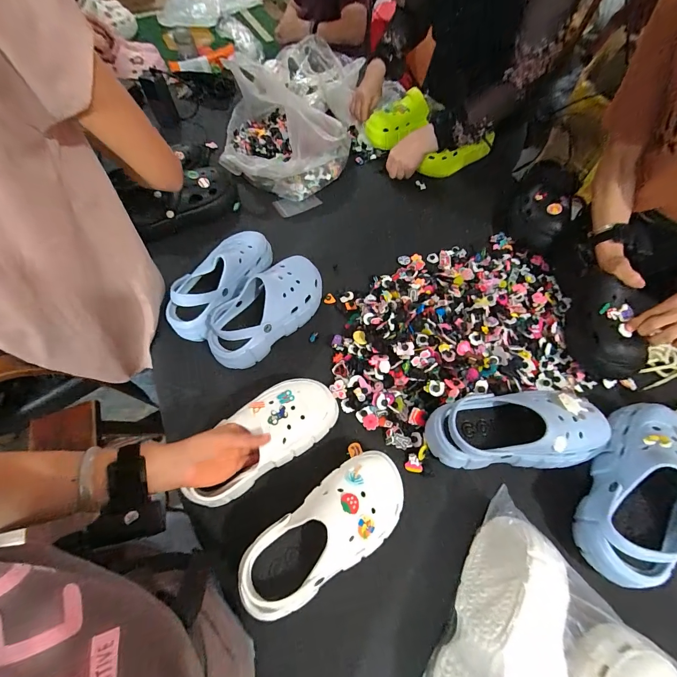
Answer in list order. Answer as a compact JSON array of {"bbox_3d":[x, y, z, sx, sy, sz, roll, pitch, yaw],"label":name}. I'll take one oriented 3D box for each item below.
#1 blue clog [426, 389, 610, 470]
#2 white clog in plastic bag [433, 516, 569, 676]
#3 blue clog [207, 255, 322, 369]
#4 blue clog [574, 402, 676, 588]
[{"bbox_3d":[0.272,0.137,0.503,0.258,0.095,0.109,-1,61,1],"label":"blue clog"},{"bbox_3d":[0.199,0.346,0.375,0.111,0.081,0.253,25,64,14],"label":"white clog in plastic bag"},{"bbox_3d":[-0.133,-0.059,0.618,0.107,0.088,0.255,41,69,21],"label":"blue clog"},{"bbox_3d":[0.434,0.208,0.457,0.103,0.087,0.256,32,66,17],"label":"blue clog"}]

